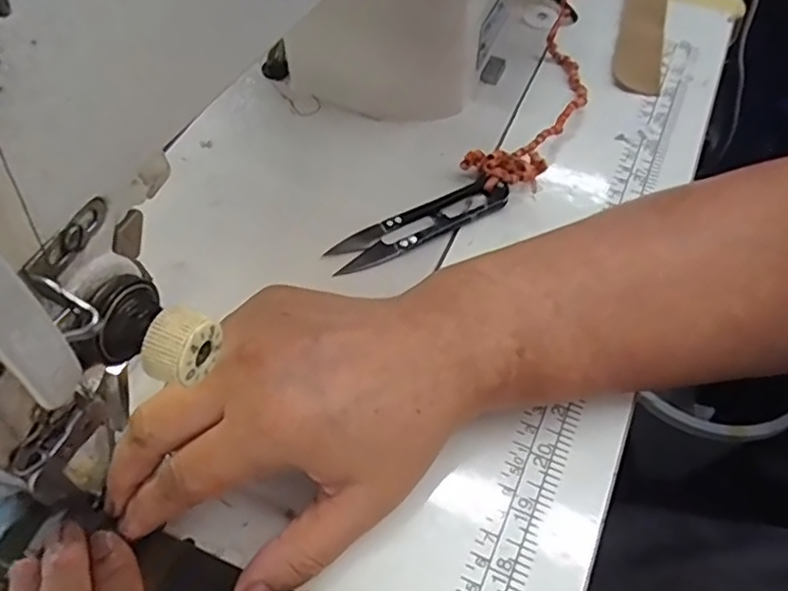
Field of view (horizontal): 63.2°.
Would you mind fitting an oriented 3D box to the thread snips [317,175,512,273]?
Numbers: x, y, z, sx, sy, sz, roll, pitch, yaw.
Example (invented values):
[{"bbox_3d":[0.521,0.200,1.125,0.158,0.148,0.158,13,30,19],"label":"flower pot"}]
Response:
[{"bbox_3d":[0.014,-0.038,0.337,0.099,0.009,0.023,-22,58,-12],"label":"thread snips"}]

